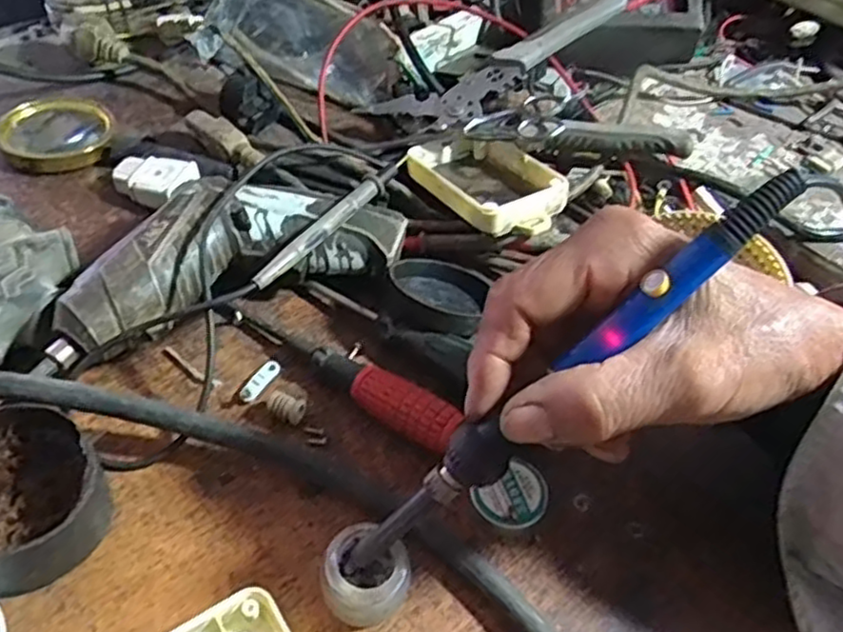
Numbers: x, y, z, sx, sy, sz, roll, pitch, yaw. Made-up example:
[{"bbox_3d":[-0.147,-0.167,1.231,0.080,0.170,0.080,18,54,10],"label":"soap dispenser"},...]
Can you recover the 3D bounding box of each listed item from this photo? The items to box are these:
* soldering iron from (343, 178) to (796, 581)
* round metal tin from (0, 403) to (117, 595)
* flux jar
[{"bbox_3d":[0.044,0.027,0.245,0.204,0.016,0.018,-44,56,14],"label":"soldering iron"},{"bbox_3d":[-0.154,0.070,0.275,0.058,0.040,0.056,2,50,-3],"label":"round metal tin"},{"bbox_3d":[-0.021,0.101,0.277,0.032,0.022,0.031,2,50,-3],"label":"flux jar"}]

